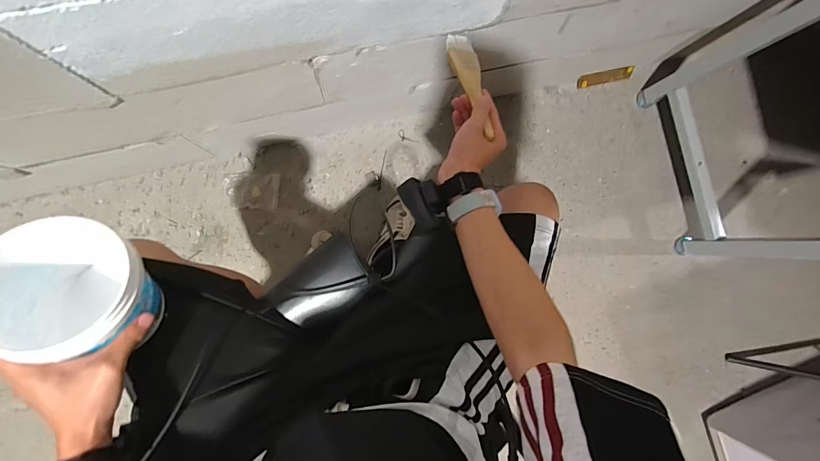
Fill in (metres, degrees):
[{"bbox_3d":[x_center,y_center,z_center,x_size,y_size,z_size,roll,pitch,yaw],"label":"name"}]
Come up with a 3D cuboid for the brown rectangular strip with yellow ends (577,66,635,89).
[{"bbox_3d":[0.575,-0.453,1.146,0.174,0.042,0.031,-14,91,-7],"label":"brown rectangular strip with yellow ends"}]

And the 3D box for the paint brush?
[{"bbox_3d":[0.082,-0.211,0.537,0.049,0.019,0.193,-3,59,-7],"label":"paint brush"}]

